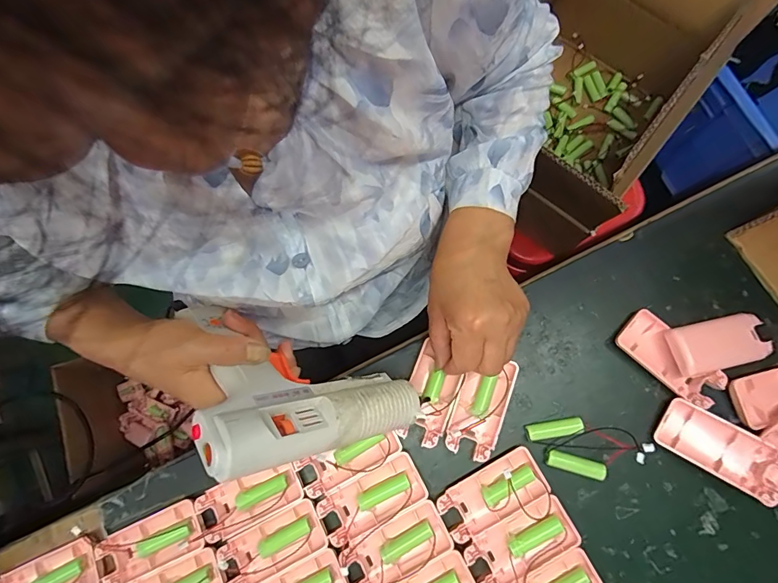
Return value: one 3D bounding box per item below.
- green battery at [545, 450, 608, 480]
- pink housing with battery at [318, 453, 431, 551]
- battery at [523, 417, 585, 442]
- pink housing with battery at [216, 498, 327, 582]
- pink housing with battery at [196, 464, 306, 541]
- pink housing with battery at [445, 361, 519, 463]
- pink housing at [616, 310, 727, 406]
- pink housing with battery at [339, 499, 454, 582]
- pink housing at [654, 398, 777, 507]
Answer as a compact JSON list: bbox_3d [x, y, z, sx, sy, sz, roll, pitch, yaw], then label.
[{"bbox_3d":[0.170,0.157,0.384,0.053,0.012,0.015,16,78,5],"label":"green battery"},{"bbox_3d":[-0.016,0.188,0.385,0.094,0.025,0.046,-28,78,-5],"label":"pink housing with battery"},{"bbox_3d":[0.153,0.127,0.394,0.051,0.011,0.015,-12,77,-1],"label":"battery"},{"bbox_3d":[-0.105,0.228,0.383,0.093,0.014,0.045,-26,78,-4],"label":"pink housing with battery"},{"bbox_3d":[-0.128,0.190,0.392,0.092,0.018,0.042,-25,78,-4],"label":"pink housing with battery"},{"bbox_3d":[0.085,0.107,0.394,0.044,0.017,0.090,21,79,6],"label":"pink housing with battery"},{"bbox_3d":[0.263,0.065,0.400,0.097,0.016,0.044,44,82,10],"label":"pink housing"},{"bbox_3d":[0.007,0.231,0.381,0.095,0.025,0.049,-29,78,-5],"label":"pink housing with battery"},{"bbox_3d":[0.290,0.138,0.374,0.094,0.017,0.046,30,86,22],"label":"pink housing"}]

